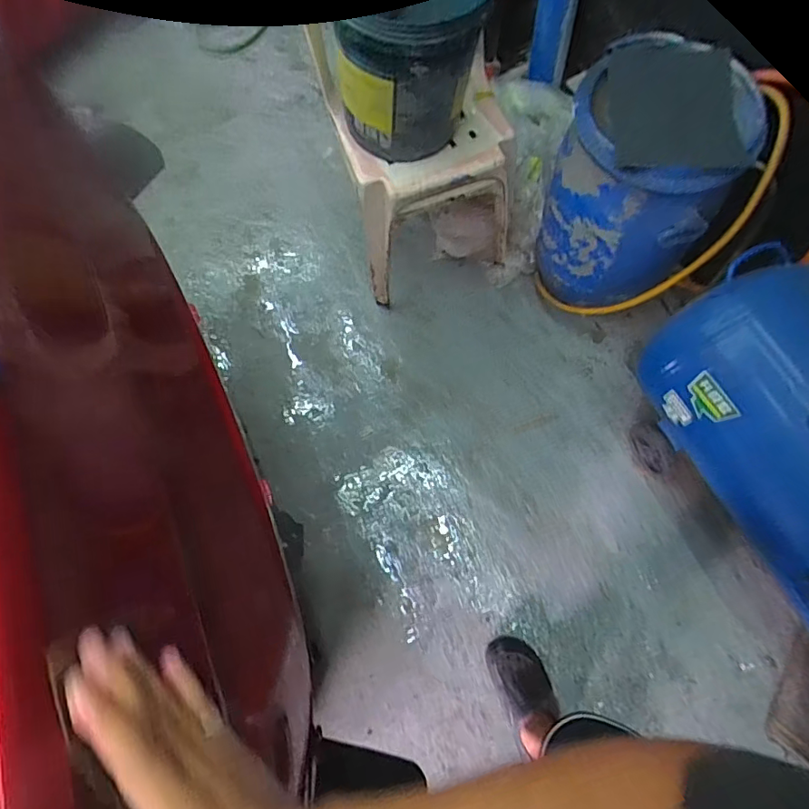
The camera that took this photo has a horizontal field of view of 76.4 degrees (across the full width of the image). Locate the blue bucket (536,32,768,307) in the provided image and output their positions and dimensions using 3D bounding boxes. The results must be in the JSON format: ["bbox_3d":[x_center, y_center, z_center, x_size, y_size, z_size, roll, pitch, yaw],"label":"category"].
[{"bbox_3d":[0.571,-0.555,1.261,0.366,0.506,0.431,31,75,12],"label":"blue bucket"}]

